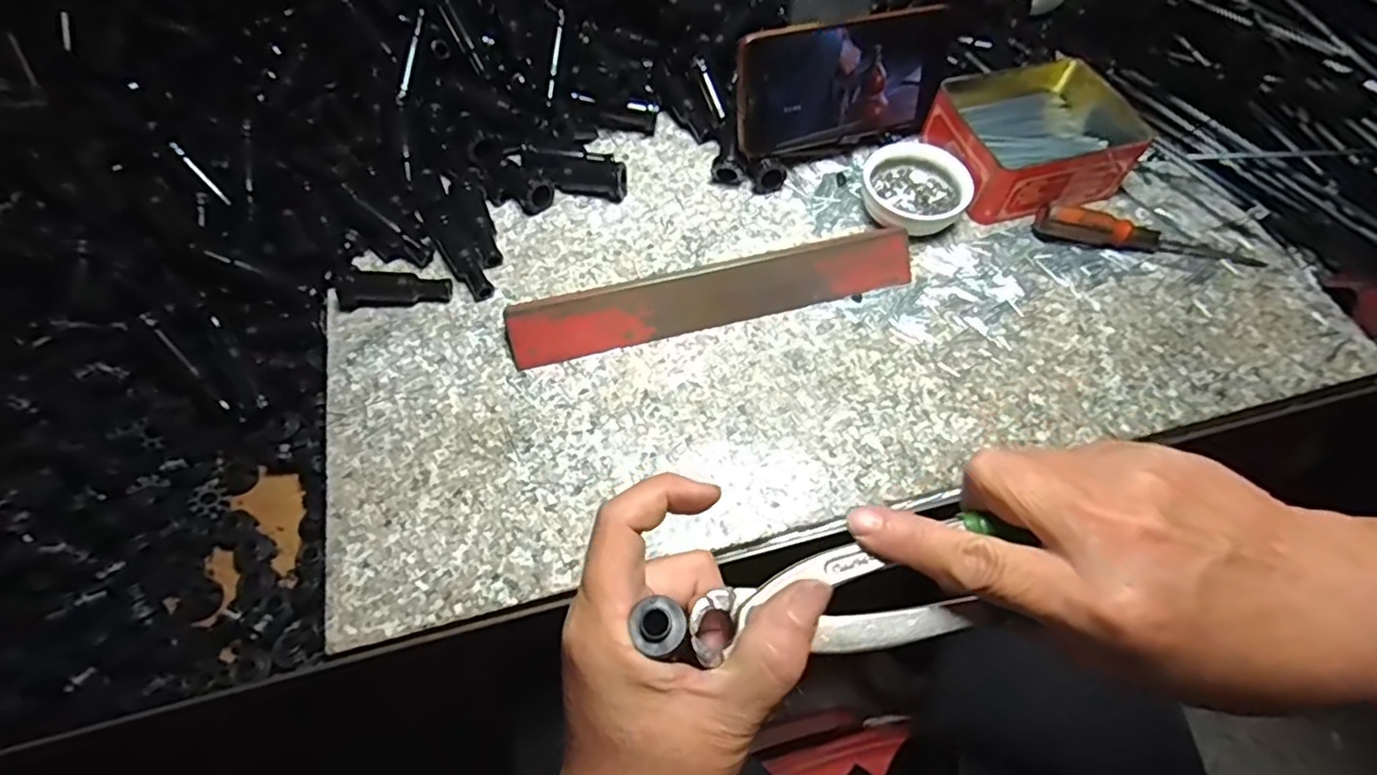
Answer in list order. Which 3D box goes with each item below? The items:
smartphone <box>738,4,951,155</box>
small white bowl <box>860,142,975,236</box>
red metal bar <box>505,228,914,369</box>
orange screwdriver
[{"bbox_3d":[0.112,-0.214,0.455,0.165,0.080,0.010,-16,38,-15],"label":"smartphone"},{"bbox_3d":[0.155,-0.137,0.449,0.067,0.026,0.077,-16,61,-10],"label":"small white bowl"},{"bbox_3d":[0.019,-0.057,0.402,0.255,0.024,0.029,-13,61,-8],"label":"red metal bar"},{"bbox_3d":[0.311,-0.100,0.433,0.151,0.023,0.015,9,60,5],"label":"orange screwdriver"}]

